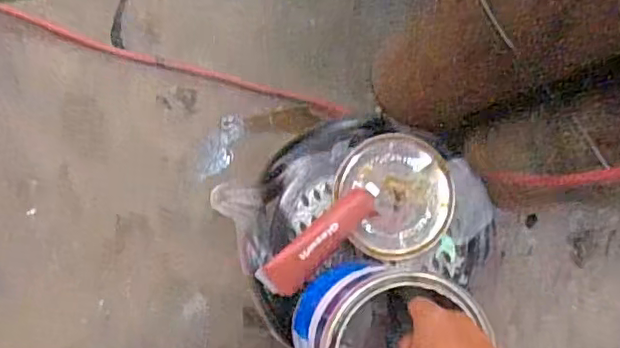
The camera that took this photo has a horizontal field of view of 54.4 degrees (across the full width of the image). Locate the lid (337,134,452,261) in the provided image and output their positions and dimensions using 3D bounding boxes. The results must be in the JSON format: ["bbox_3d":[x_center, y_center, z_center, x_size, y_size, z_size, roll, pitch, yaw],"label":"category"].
[{"bbox_3d":[0.112,0.028,0.766,0.143,0.012,0.155,0,87,-7],"label":"lid"}]

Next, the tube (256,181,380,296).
[{"bbox_3d":[0.018,0.080,0.735,0.177,0.029,0.049,-41,92,-7],"label":"tube"}]

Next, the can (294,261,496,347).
[{"bbox_3d":[0.070,0.173,0.646,0.143,0.224,0.165,23,85,-8],"label":"can"}]

